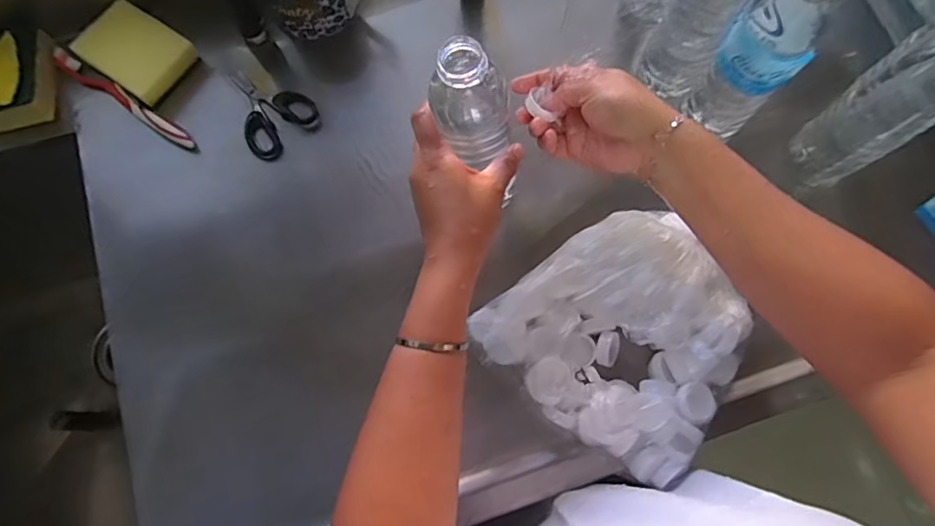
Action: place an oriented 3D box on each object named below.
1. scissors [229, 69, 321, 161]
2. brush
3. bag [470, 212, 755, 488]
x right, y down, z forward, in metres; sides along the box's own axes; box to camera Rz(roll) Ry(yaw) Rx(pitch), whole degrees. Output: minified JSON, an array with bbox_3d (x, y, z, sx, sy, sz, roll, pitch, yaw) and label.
[{"bbox_3d":[-0.204,-0.168,0.577,0.077,0.014,0.113,-26,76,-7],"label":"scissors"},{"bbox_3d":[-0.356,-0.170,0.568,0.183,0.016,0.017,32,77,8],"label":"brush"},{"bbox_3d":[0.141,0.071,0.489,0.192,0.068,0.206,-36,77,-10],"label":"bag"}]

